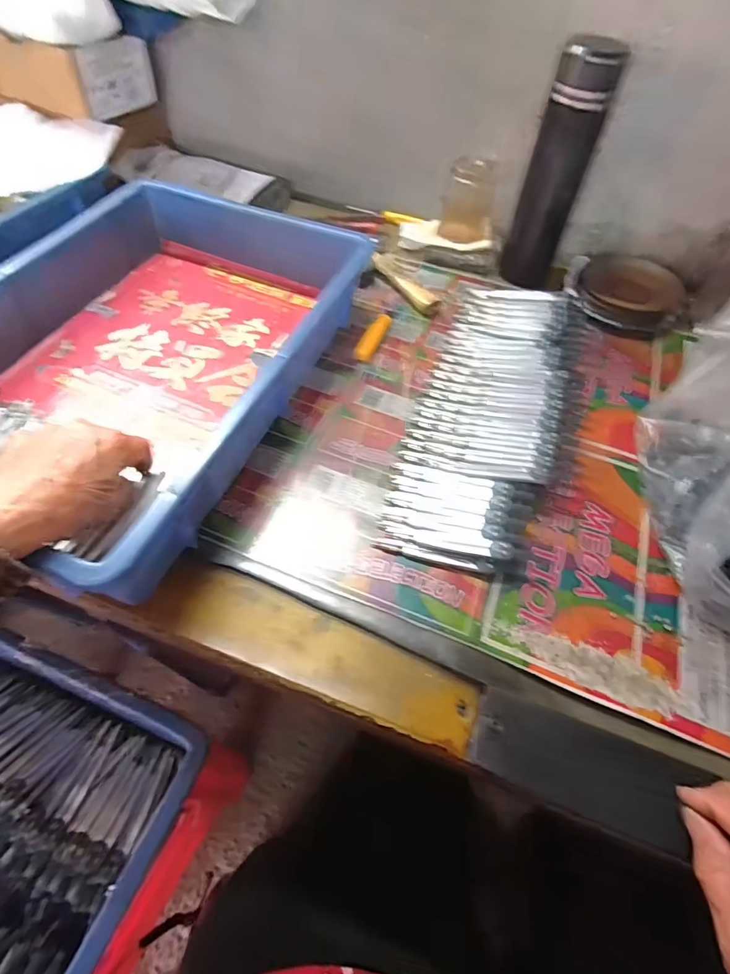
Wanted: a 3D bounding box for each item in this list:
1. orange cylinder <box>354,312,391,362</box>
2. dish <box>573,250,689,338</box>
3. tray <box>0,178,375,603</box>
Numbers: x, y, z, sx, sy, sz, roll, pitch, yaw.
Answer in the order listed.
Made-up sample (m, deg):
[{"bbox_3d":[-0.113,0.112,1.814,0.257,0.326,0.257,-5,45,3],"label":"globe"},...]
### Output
[{"bbox_3d":[0.010,-0.161,0.524,0.019,0.016,0.071,20,55,10],"label":"orange cylinder"},{"bbox_3d":[0.323,-0.240,0.602,0.133,0.031,0.133,2,54,-3],"label":"dish"},{"bbox_3d":[-0.204,-0.143,0.458,0.312,0.091,0.457,20,55,10],"label":"tray"}]

